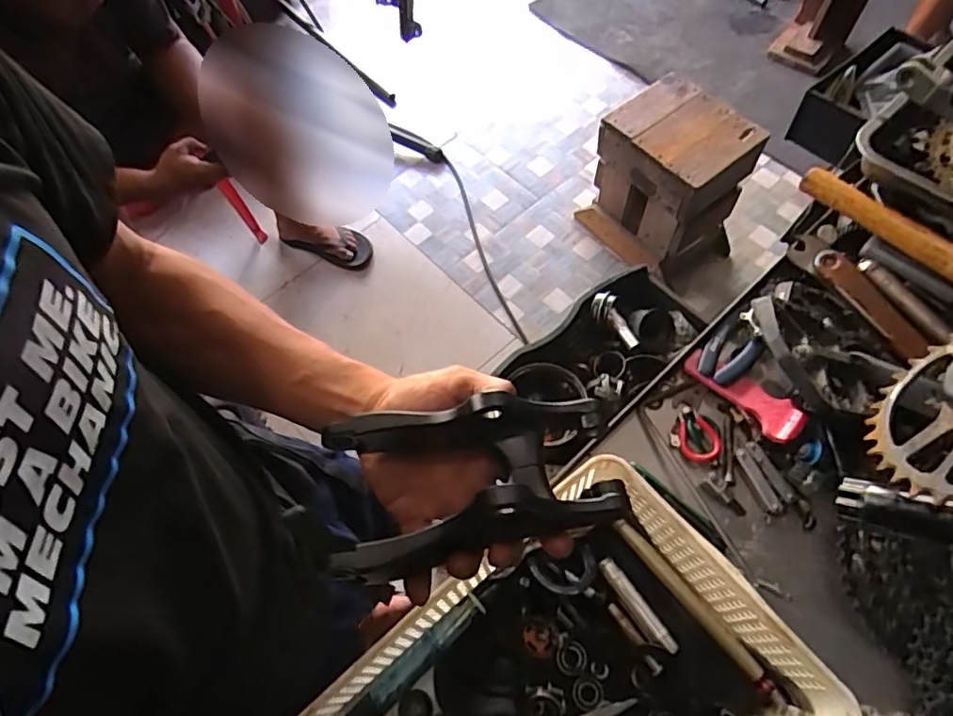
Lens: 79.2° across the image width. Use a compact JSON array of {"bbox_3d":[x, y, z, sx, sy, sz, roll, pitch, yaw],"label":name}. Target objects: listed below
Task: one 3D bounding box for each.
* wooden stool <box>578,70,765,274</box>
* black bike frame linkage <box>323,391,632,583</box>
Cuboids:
[{"bbox_3d":[0.500,-0.464,1.536,0.245,0.404,0.335,-39,67,-16],"label":"wooden stool"},{"bbox_3d":[-0.003,0.071,0.341,0.170,0.061,0.090,-8,63,-1],"label":"black bike frame linkage"}]

